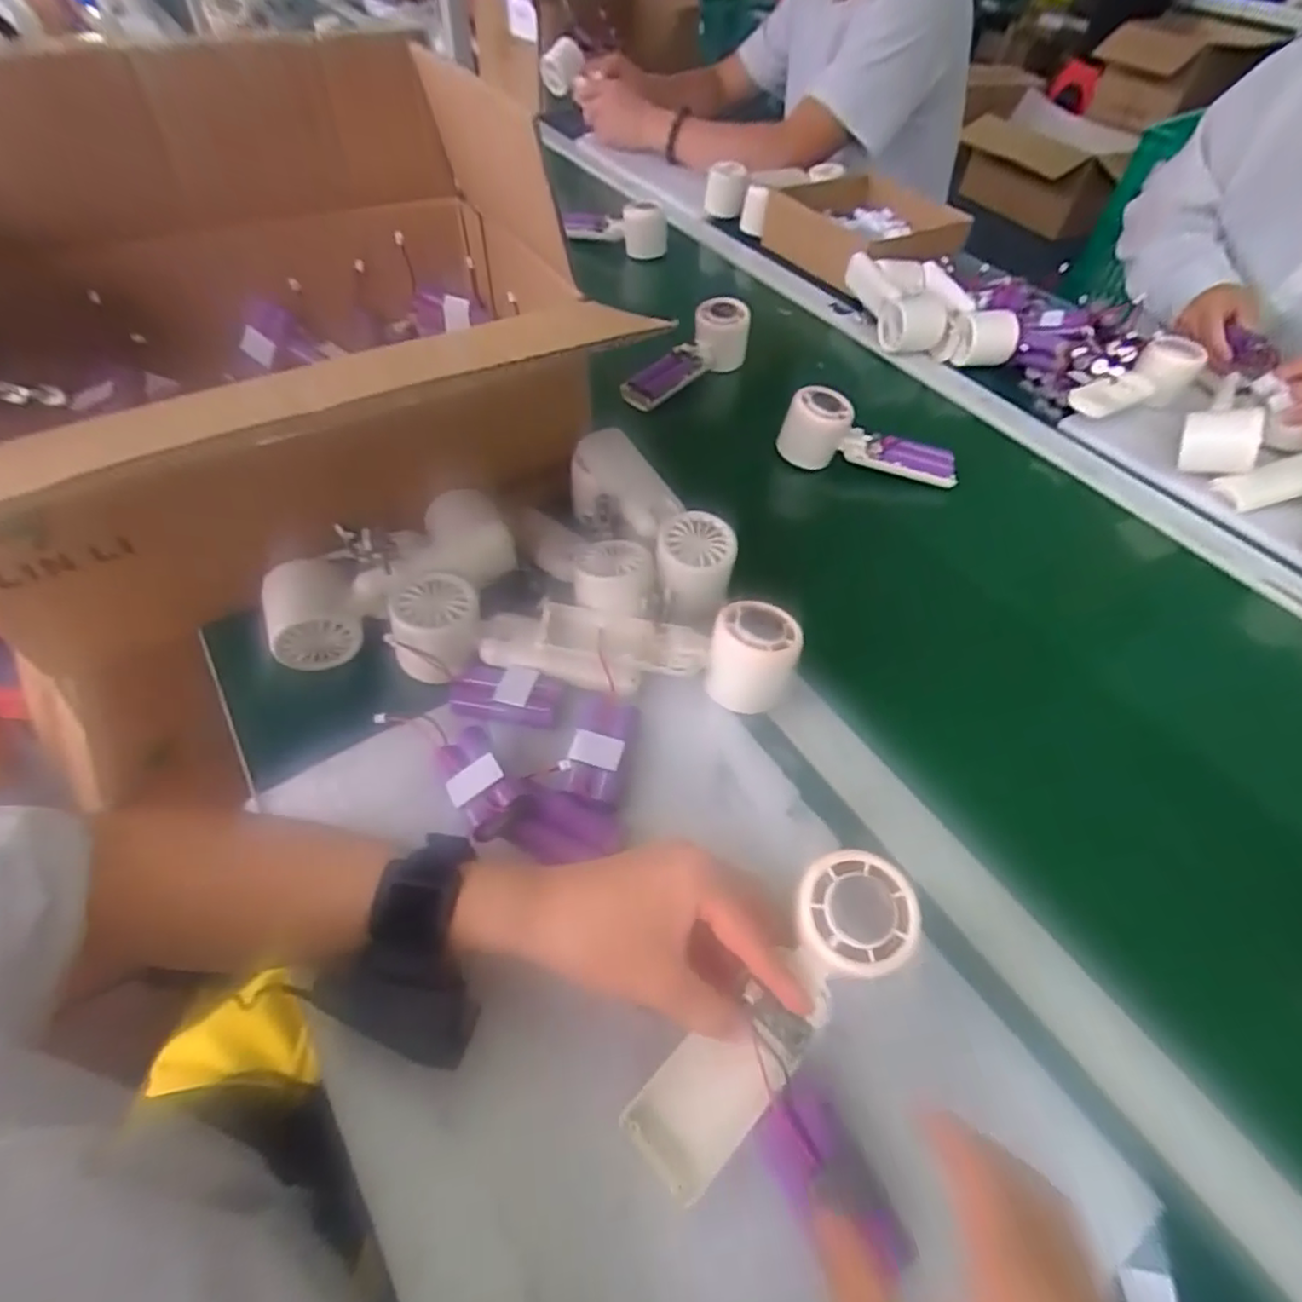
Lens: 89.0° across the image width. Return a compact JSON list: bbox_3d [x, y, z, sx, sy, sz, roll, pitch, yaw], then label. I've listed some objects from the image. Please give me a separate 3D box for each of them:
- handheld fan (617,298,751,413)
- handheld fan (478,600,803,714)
[{"bbox_3d":[0.039,-0.302,0.701,0.162,0.058,0.054,-41,63,-13],"label":"handheld fan"},{"bbox_3d":[-0.008,-0.001,0.432,0.202,0.047,0.059,2,51,-2],"label":"handheld fan"}]

